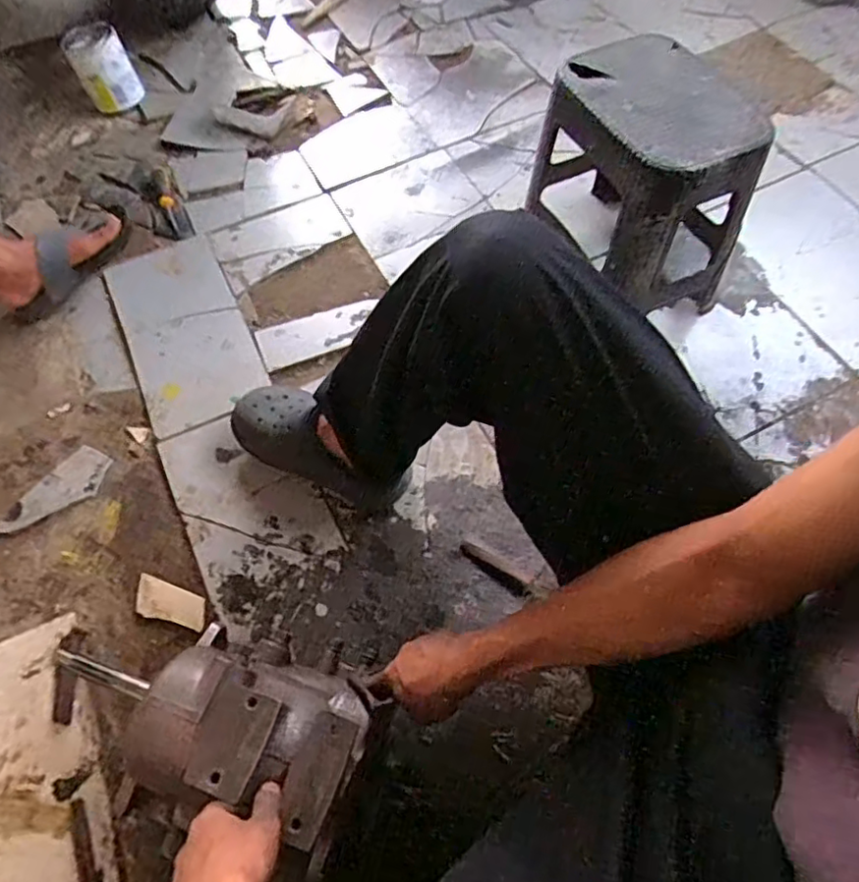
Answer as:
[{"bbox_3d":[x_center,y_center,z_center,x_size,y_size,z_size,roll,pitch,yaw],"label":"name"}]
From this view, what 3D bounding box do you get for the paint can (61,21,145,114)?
[{"bbox_3d":[-0.680,-0.780,1.299,0.104,0.142,0.104,0,62,1],"label":"paint can"}]

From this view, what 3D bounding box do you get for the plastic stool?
[{"bbox_3d":[0.312,-0.388,0.935,0.256,0.270,0.291,-20,64,-9],"label":"plastic stool"}]

